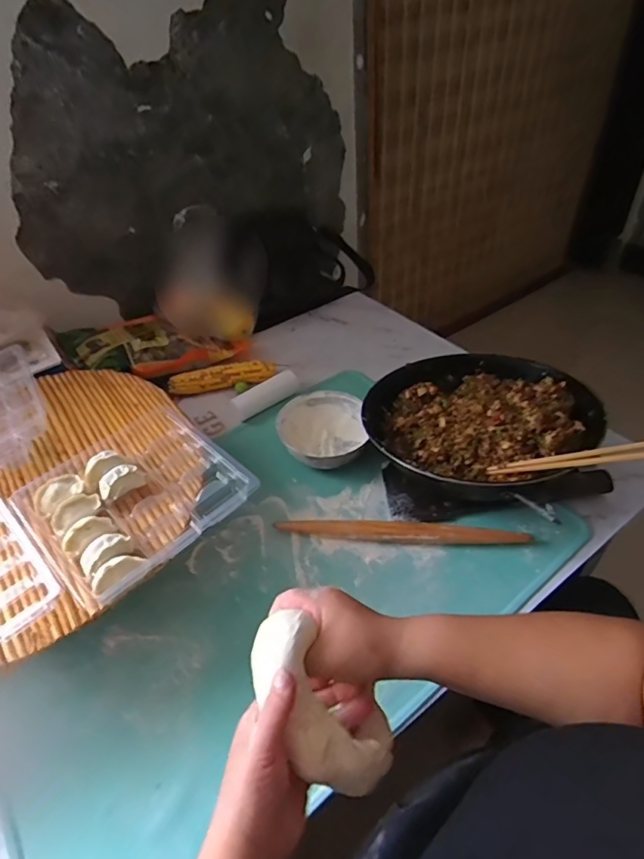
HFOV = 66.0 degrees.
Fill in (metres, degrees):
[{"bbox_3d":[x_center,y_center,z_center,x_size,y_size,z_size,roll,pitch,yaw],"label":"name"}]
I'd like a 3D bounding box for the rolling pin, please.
[{"bbox_3d":[0.102,0.134,0.642,0.316,0.024,0.025,2,43,7],"label":"rolling pin"}]

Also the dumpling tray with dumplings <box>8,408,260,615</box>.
[{"bbox_3d":[-0.225,0.065,0.571,0.204,0.037,0.223,-35,51,-29],"label":"dumpling tray with dumplings"}]

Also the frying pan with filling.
[{"bbox_3d":[0.202,-0.016,0.704,0.298,0.079,0.304,-2,43,2],"label":"frying pan with filling"}]

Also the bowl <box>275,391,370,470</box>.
[{"bbox_3d":[0.002,0.004,0.767,0.131,0.047,0.131,-2,43,2],"label":"bowl"}]

